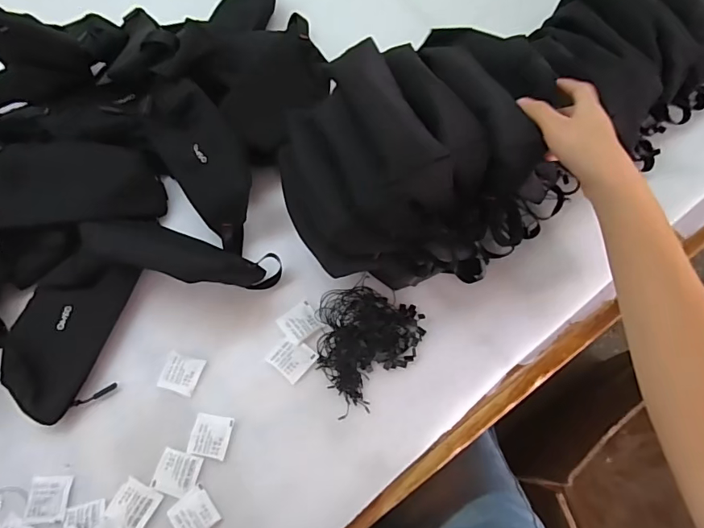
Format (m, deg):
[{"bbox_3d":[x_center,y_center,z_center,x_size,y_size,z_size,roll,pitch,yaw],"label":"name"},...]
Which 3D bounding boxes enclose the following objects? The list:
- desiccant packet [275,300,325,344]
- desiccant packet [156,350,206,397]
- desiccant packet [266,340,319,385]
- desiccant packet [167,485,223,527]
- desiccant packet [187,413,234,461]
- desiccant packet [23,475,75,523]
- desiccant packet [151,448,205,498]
[{"bbox_3d":[-0.057,0.064,0.499,0.041,0.004,0.036,-37,70,-14],"label":"desiccant packet"},{"bbox_3d":[-0.181,0.116,0.479,0.041,0.004,0.038,15,67,7],"label":"desiccant packet"},{"bbox_3d":[-0.063,0.100,0.481,0.041,0.004,0.039,38,72,16],"label":"desiccant packet"},{"bbox_3d":[-0.148,0.237,0.426,0.039,0.004,0.039,-37,70,-14],"label":"desiccant packet"},{"bbox_3d":[-0.139,0.170,0.447,0.039,0.005,0.038,10,66,6],"label":"desiccant packet"},{"bbox_3d":[-0.291,0.225,0.434,0.039,0.004,0.039,-2,66,0],"label":"desiccant packet"},{"bbox_3d":[-0.170,0.202,0.439,0.042,0.004,0.038,14,67,7],"label":"desiccant packet"}]

